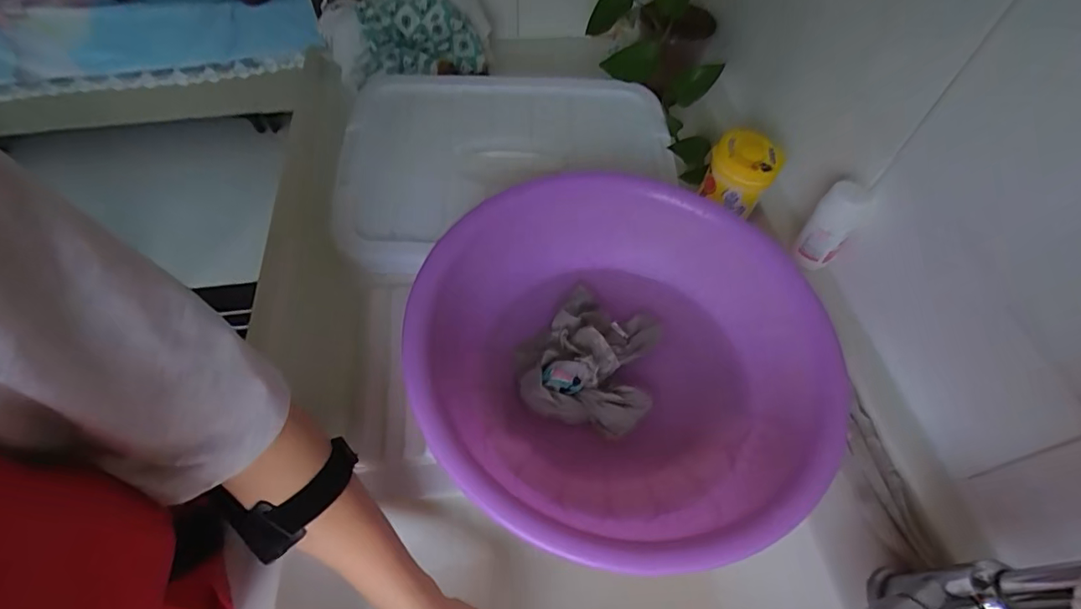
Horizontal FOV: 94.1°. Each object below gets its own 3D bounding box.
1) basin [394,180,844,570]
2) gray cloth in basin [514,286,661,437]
[{"bbox_3d":[0.080,0.027,0.457,0.328,0.126,0.308,16,58,8],"label":"basin"},{"bbox_3d":[0.046,0.047,0.485,0.125,0.042,0.138,14,57,7],"label":"gray cloth in basin"}]

